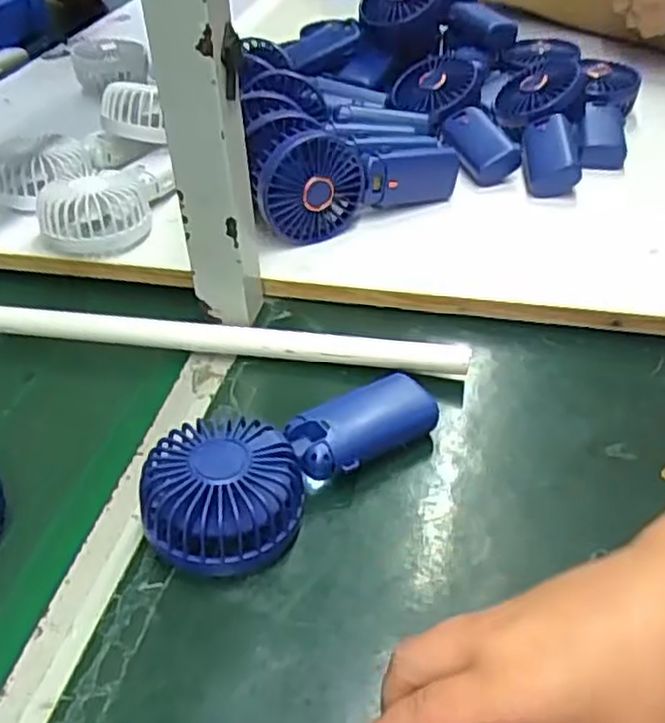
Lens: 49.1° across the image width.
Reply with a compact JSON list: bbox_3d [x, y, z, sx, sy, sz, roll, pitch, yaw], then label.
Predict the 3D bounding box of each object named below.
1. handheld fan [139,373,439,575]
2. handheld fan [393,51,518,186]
[{"bbox_3d":[-0.023,0.053,0.426,0.184,0.047,0.082,-30,49,-29],"label":"handheld fan"},{"bbox_3d":[0.116,-0.238,0.718,0.086,0.063,0.179,-14,41,-10],"label":"handheld fan"}]

